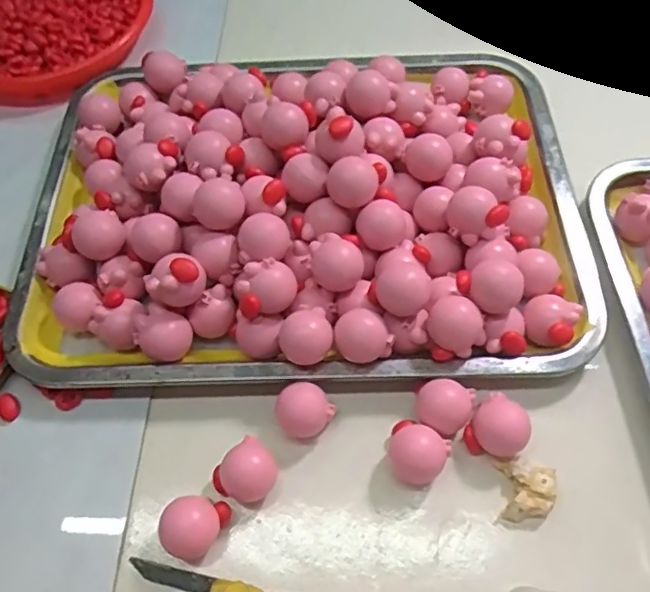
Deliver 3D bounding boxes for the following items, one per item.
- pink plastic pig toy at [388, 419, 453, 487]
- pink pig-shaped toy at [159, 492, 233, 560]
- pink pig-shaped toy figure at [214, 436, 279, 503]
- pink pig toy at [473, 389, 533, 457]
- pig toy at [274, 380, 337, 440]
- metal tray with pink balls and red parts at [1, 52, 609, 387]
[{"bbox_3d":[0.048,0.085,0.306,0.031,0.024,0.030,-1,59,2],"label":"pink plastic pig toy"},{"bbox_3d":[-0.066,0.116,0.292,0.025,0.027,0.031,24,63,16],"label":"pink pig-shaped toy"},{"bbox_3d":[-0.040,0.095,0.305,0.027,0.023,0.031,40,68,22],"label":"pink pig-shaped toy figure"},{"bbox_3d":[0.094,0.072,0.311,0.027,0.023,0.029,-1,59,2],"label":"pink pig toy"},{"bbox_3d":[-0.012,0.064,0.319,0.029,0.026,0.026,-29,63,-14],"label":"pig toy"},{"bbox_3d":[-0.016,-0.069,0.374,0.353,0.065,0.260,-3,59,1],"label":"metal tray with pink balls and red parts"}]

